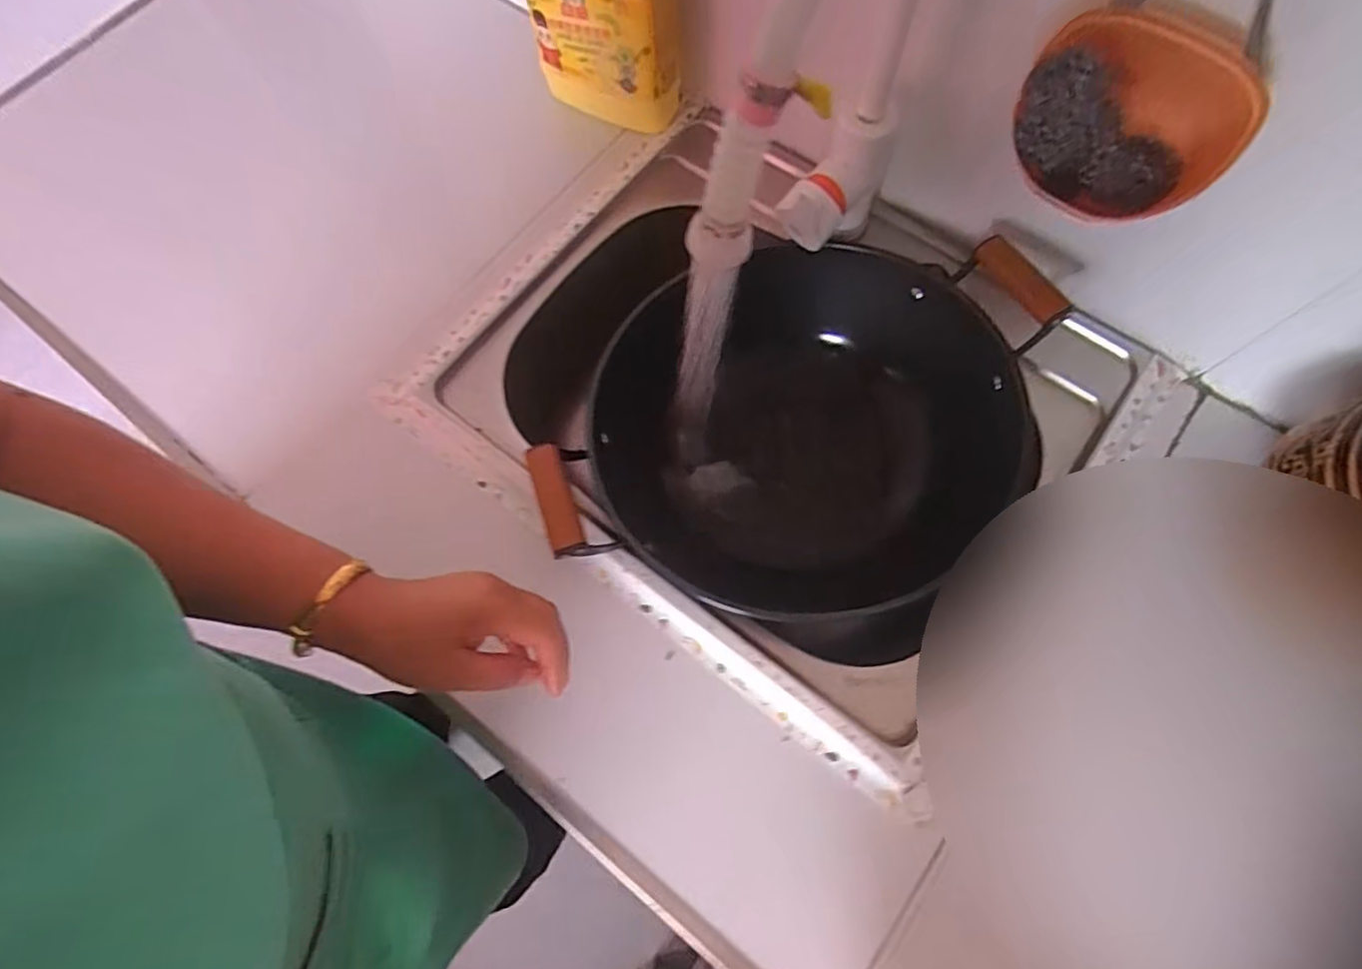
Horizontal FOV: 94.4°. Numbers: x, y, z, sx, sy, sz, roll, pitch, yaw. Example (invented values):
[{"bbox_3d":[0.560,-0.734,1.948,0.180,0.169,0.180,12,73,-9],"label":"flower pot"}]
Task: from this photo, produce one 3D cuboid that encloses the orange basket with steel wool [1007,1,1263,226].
[{"bbox_3d":[0.269,-0.220,0.384,0.122,0.082,0.105,29,74,11],"label":"orange basket with steel wool"}]

